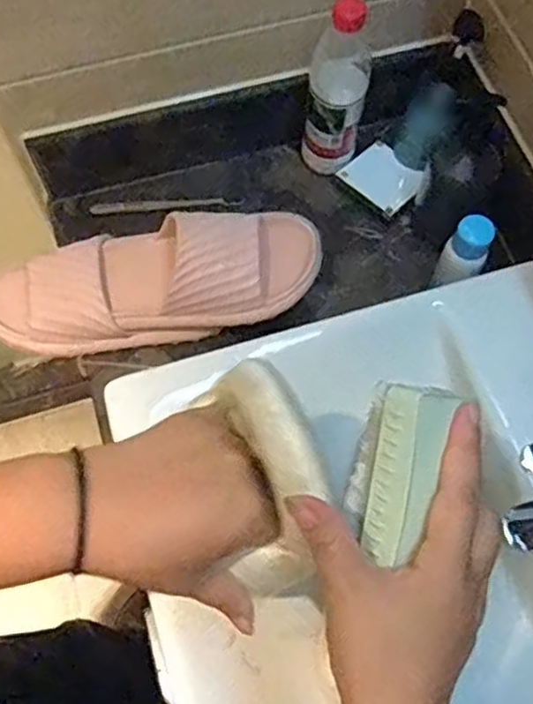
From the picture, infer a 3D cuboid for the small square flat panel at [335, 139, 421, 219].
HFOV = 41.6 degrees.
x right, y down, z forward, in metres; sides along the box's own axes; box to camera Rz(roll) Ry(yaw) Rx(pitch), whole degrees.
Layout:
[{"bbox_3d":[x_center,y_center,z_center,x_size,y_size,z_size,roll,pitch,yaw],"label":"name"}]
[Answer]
[{"bbox_3d":[0.135,-0.201,0.810,0.069,0.008,0.081,-40,72,-15],"label":"small square flat panel"}]

